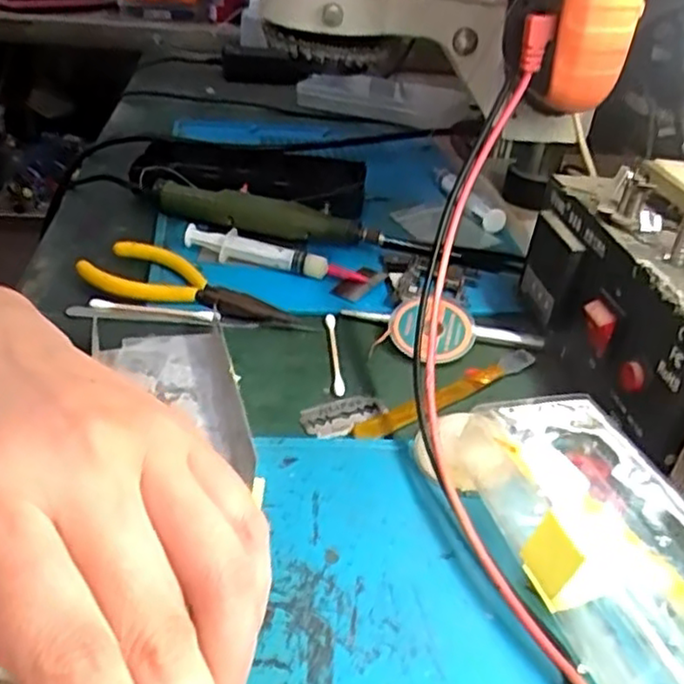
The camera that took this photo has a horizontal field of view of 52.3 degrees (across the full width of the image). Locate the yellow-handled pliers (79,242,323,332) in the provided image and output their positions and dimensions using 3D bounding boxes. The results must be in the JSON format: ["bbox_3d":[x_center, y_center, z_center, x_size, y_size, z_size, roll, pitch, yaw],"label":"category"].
[{"bbox_3d":[-0.084,-0.030,0.401,0.135,0.017,0.045,16,33,15],"label":"yellow-handled pliers"}]

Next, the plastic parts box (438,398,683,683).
[{"bbox_3d":[0.090,0.069,0.247,0.059,0.040,0.153,-8,35,-20],"label":"plastic parts box"}]

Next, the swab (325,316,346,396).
[{"bbox_3d":[-0.004,0.005,0.367,0.006,0.007,0.067,1,32,-7],"label":"swab"}]

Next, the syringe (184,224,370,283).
[{"bbox_3d":[-0.043,-0.053,0.436,0.117,0.019,0.011,11,32,8],"label":"syringe"}]

